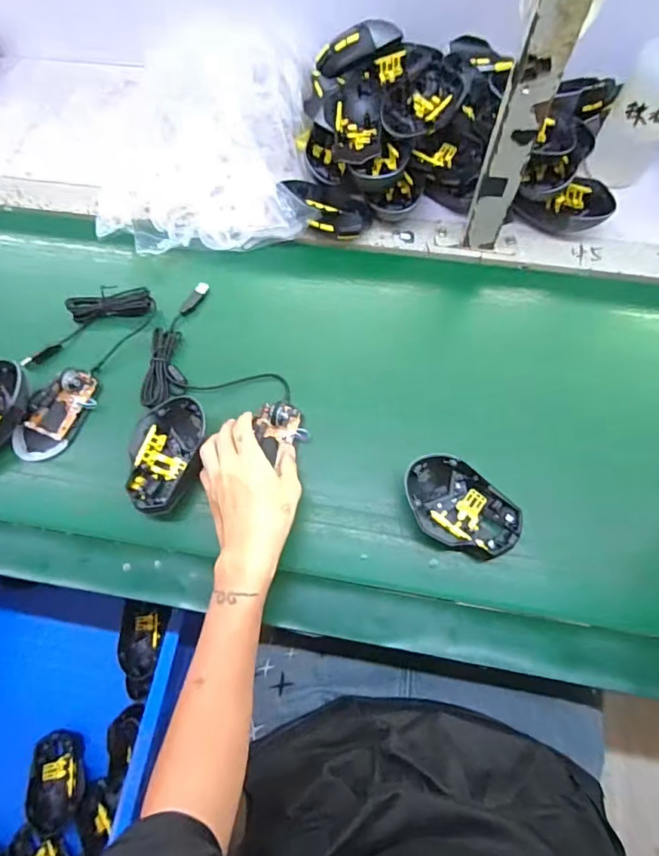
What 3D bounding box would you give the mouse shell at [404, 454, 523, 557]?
[{"bbox_3d":[0.125,0.081,0.469,0.116,0.045,0.073,36,74,12],"label":"mouse shell"}]

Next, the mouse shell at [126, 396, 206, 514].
[{"bbox_3d":[-0.166,0.029,0.493,0.073,0.041,0.117,8,71,4],"label":"mouse shell"}]

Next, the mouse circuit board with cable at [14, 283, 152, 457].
[{"bbox_3d":[-0.295,-0.075,0.543,0.094,0.021,0.225,22,72,8],"label":"mouse circuit board with cable"}]

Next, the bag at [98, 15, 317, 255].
[{"bbox_3d":[-0.162,-0.396,0.623,0.266,0.085,0.339,-2,70,0],"label":"bag"}]

